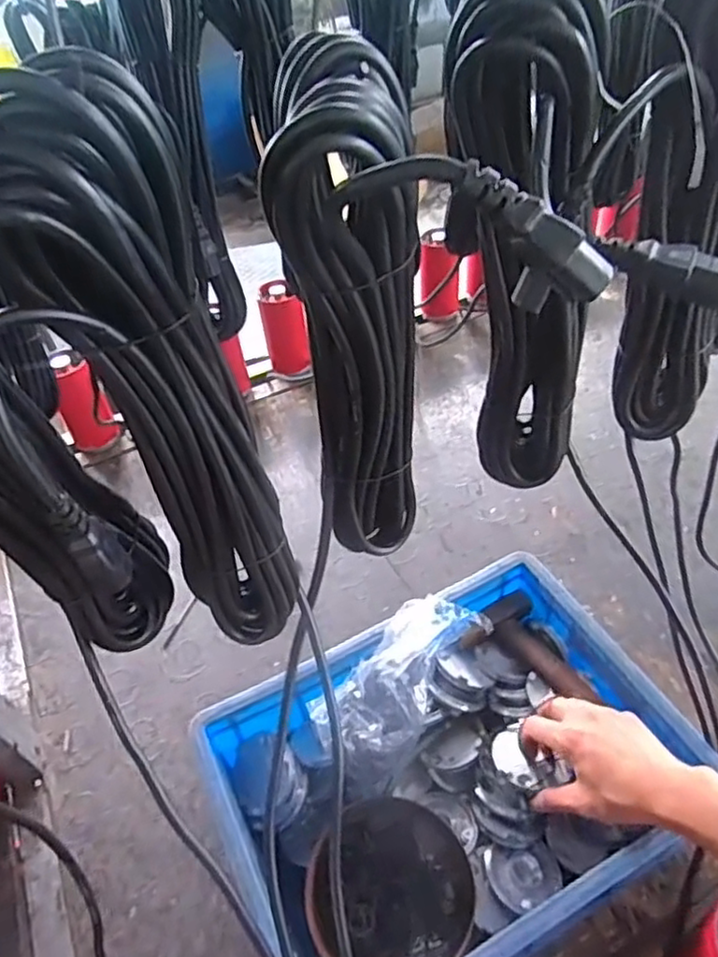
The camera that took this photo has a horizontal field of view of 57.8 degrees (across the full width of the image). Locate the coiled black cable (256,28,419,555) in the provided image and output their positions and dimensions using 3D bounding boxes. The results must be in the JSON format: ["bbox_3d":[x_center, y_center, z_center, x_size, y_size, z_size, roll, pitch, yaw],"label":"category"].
[{"bbox_3d":[0.001,-0.056,0.376,0.067,0.319,0.060,-2,46,4],"label":"coiled black cable"}]

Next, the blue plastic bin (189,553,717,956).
[{"bbox_3d":[0.081,0.278,0.630,0.388,0.177,0.272,-23,48,-16],"label":"blue plastic bin"}]

